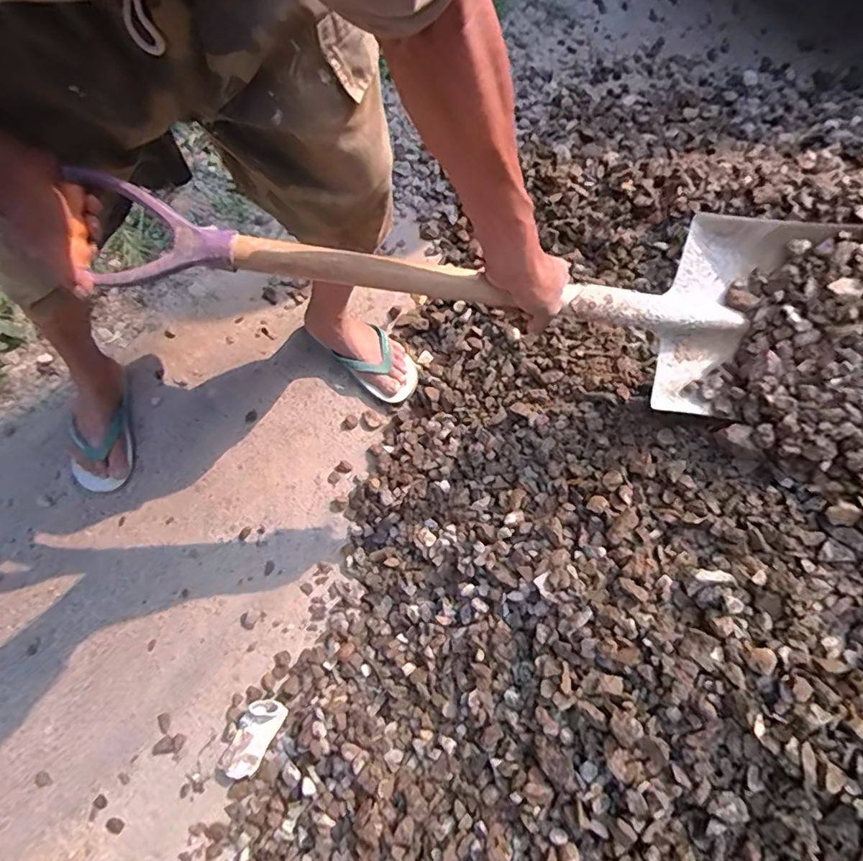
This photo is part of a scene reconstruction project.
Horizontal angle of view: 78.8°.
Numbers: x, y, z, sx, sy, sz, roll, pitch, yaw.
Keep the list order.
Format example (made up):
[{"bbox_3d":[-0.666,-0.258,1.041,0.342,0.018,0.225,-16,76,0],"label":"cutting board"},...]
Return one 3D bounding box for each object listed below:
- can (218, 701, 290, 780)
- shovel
[{"bbox_3d":[-0.282,0.482,0.831,0.062,0.036,0.118,26,74,5],"label":"can"},{"bbox_3d":[0.049,-0.162,0.576,0.768,0.148,0.181,5,72,-10],"label":"shovel"}]

